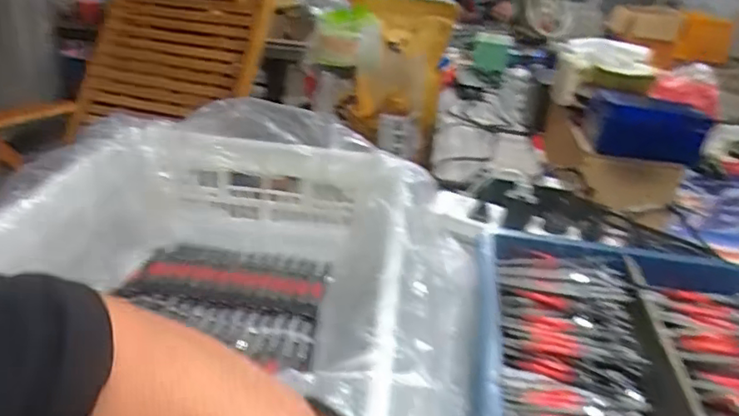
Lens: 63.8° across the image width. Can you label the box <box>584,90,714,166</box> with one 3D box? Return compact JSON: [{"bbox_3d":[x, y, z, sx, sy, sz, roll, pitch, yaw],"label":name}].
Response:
[{"bbox_3d":[0.362,-0.110,0.792,0.136,0.065,0.098,6,26,1],"label":"box"}]

